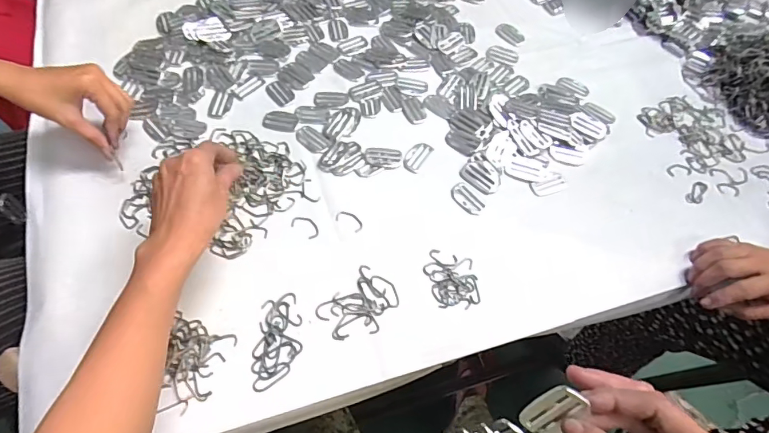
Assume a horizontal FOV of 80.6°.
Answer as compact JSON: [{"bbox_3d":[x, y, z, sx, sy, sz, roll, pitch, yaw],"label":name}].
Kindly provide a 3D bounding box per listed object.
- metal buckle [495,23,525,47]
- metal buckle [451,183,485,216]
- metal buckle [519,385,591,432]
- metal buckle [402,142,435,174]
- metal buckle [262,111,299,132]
[{"bbox_3d":[0.193,-0.282,0.700,0.034,0.004,0.047,-38,71,-21],"label":"metal buckle"},{"bbox_3d":[0.101,-0.021,0.550,0.026,0.004,0.046,-34,69,-20],"label":"metal buckle"},{"bbox_3d":[0.104,0.122,0.281,0.010,0.048,0.024,2,46,-43],"label":"metal buckle"},{"bbox_3d":[0.041,-0.078,0.578,0.027,0.004,0.046,31,64,12],"label":"metal buckle"},{"bbox_3d":[-0.134,-0.125,0.588,0.044,0.004,0.031,12,62,2],"label":"metal buckle"}]

